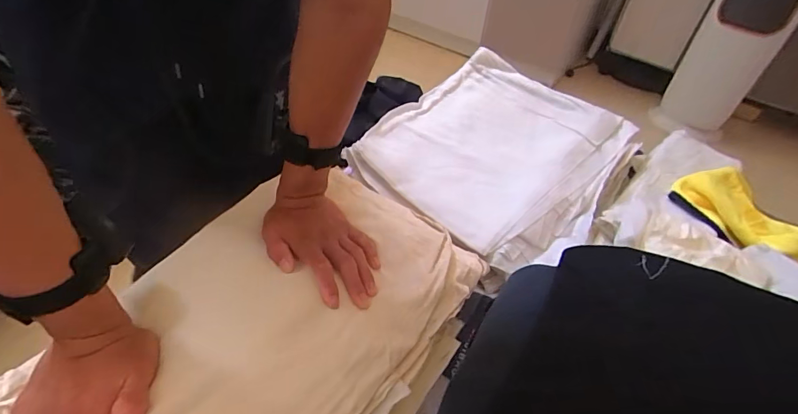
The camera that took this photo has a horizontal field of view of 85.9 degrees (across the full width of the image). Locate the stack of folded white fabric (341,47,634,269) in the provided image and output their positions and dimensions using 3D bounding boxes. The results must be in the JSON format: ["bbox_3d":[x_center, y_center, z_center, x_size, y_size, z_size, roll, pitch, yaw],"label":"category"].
[{"bbox_3d":[0.158,-0.095,0.677,0.335,0.056,0.395,31,50,23],"label":"stack of folded white fabric"}]

